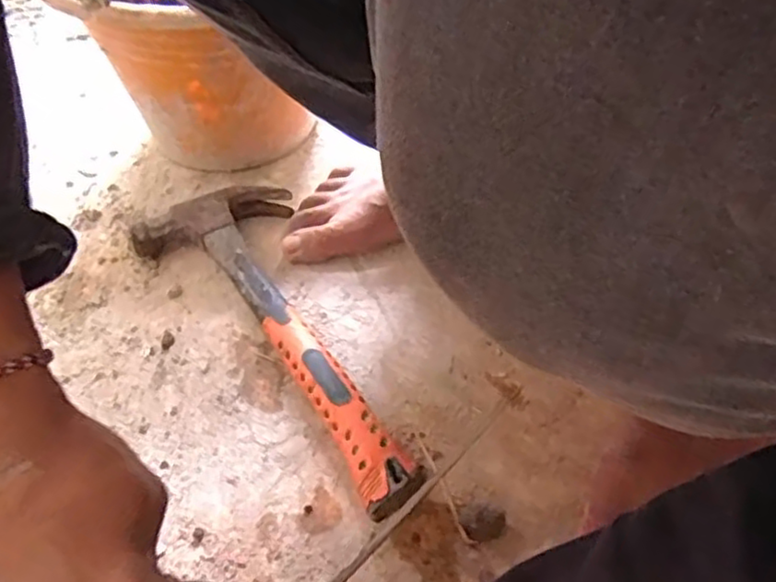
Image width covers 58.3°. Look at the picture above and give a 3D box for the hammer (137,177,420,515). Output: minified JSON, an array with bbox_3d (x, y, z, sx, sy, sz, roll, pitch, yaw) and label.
[{"bbox_3d":[-0.058,0.018,0.498,0.116,0.030,0.304,-33,54,-23],"label":"hammer"}]

